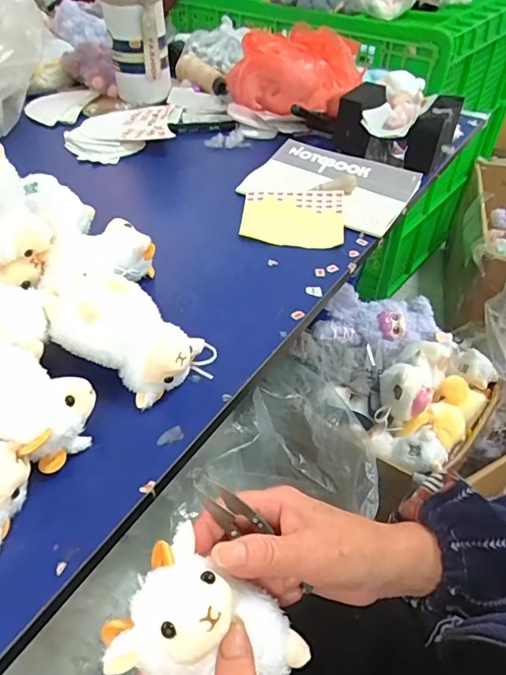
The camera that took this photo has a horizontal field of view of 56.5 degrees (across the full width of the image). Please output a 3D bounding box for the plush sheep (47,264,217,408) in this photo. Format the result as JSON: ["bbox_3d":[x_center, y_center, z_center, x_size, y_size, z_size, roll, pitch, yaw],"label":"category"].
[{"bbox_3d":[-0.110,-0.008,0.380,0.141,0.079,0.080,18,47,16],"label":"plush sheep"}]

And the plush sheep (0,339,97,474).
[{"bbox_3d":[-0.176,0.051,0.336,0.120,0.054,0.075,12,46,11],"label":"plush sheep"}]

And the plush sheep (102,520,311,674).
[{"bbox_3d":[-0.019,0.161,0.261,0.068,0.095,0.076,-3,45,39],"label":"plush sheep"}]

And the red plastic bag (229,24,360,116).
[{"bbox_3d":[0.063,-0.431,0.772,0.215,0.112,0.135,3,45,2],"label":"red plastic bag"}]

